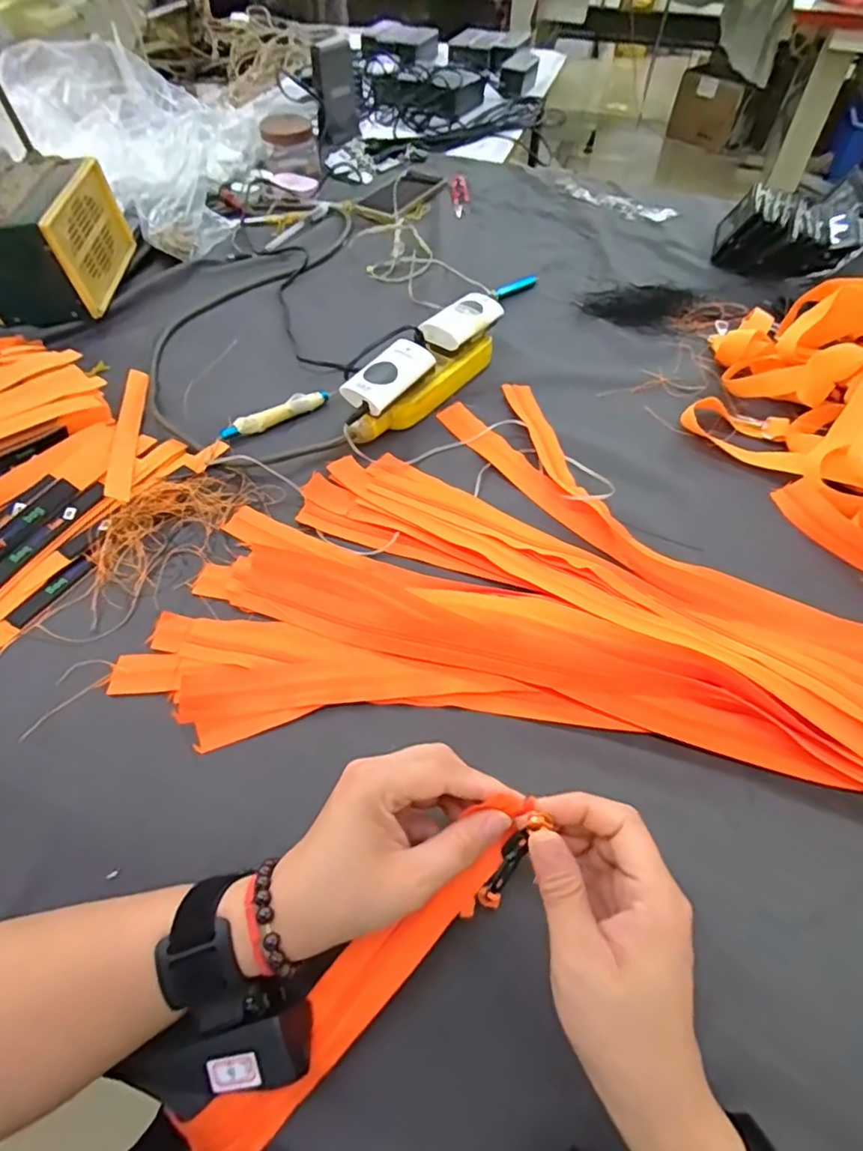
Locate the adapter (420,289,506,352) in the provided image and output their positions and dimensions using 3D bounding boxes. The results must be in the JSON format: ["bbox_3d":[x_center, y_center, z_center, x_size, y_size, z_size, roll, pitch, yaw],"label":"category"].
[{"bbox_3d":[0.034,-0.285,0.641,0.054,0.022,0.111,31,61,20],"label":"adapter"}]

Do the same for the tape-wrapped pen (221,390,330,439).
[{"bbox_3d":[-0.169,-0.176,0.616,0.123,0.016,0.016,-32,61,-20],"label":"tape-wrapped pen"}]

